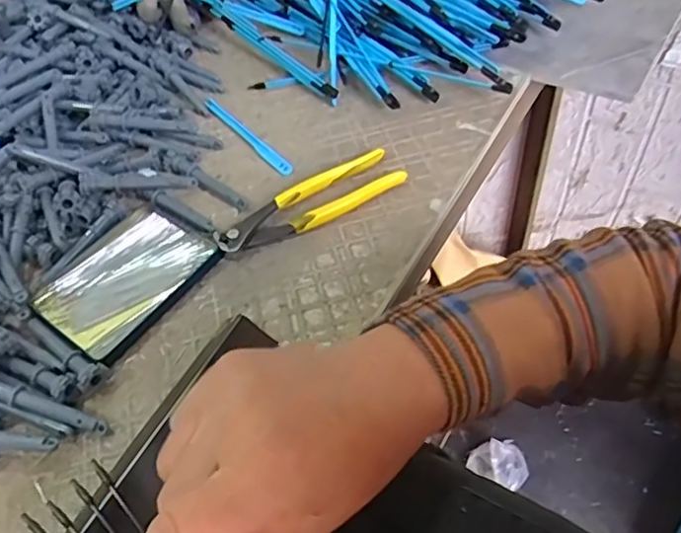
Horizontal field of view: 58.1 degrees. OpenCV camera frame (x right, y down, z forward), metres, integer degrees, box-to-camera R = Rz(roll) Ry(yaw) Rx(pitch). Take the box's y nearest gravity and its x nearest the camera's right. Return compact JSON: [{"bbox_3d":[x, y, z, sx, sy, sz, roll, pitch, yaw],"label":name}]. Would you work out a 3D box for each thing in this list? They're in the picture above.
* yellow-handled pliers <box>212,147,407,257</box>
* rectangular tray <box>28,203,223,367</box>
[{"bbox_3d":[-0.025,-0.053,0.515,0.166,0.010,0.044,-28,55,-16],"label":"yellow-handled pliers"},{"bbox_3d":[-0.173,0.008,0.495,0.103,0.016,0.128,29,60,25],"label":"rectangular tray"}]

